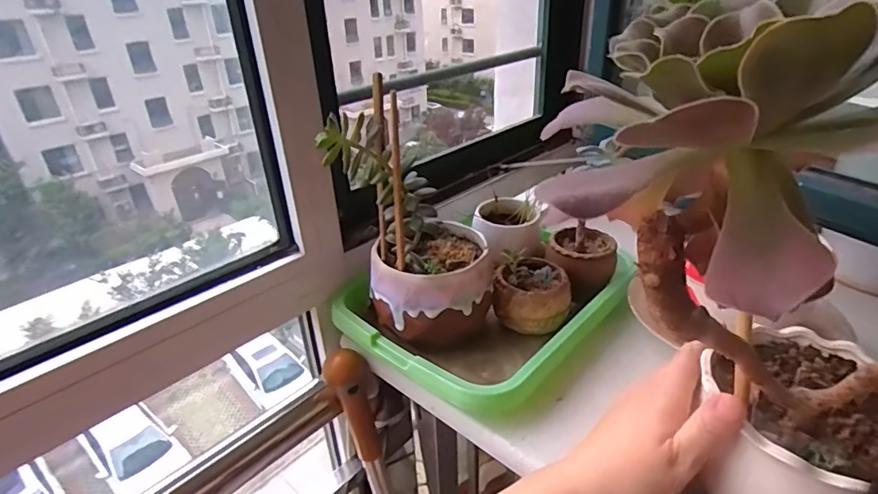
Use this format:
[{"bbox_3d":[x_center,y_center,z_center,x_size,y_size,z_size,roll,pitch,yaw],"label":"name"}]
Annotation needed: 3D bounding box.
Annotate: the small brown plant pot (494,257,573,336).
[{"bbox_3d":[0.103,0.054,0.536,0.081,0.061,0.066,4,30,11],"label":"small brown plant pot"}]

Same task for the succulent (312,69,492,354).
[{"bbox_3d":[-0.024,-0.028,0.476,0.143,0.227,0.112,-11,30,-15],"label":"succulent"}]

